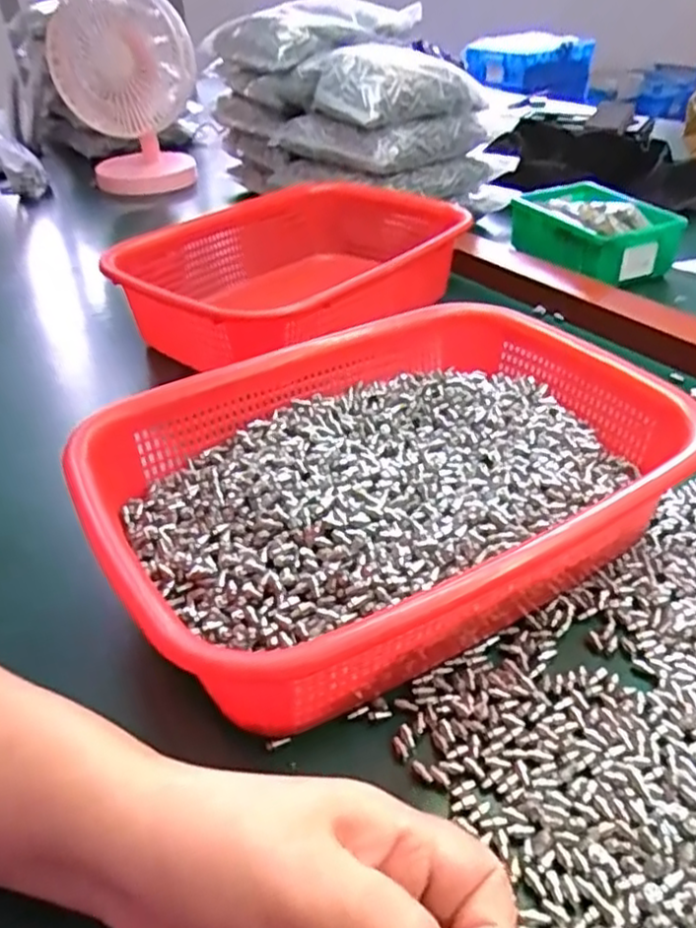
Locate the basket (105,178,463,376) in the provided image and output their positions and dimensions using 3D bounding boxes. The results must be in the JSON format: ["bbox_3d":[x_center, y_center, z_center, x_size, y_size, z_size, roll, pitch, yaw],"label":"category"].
[{"bbox_3d":[-0.036,-0.163,0.605,0.197,0.083,0.307,23,45,32],"label":"basket"}]

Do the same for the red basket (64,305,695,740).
[{"bbox_3d":[0.024,0.008,0.365,0.275,0.074,0.209,-23,40,-23],"label":"red basket"}]

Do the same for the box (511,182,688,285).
[{"bbox_3d":[0.238,-0.236,0.690,0.109,0.043,0.154,-12,37,-11],"label":"box"}]

